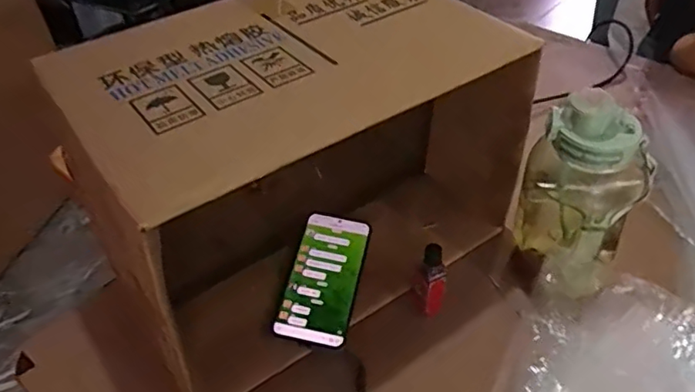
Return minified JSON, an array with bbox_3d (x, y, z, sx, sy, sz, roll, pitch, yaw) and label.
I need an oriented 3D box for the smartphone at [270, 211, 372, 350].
[{"bbox_3d":[-0.023,0.081,0.626,0.075,0.011,0.154,11,51,7],"label":"smartphone"}]

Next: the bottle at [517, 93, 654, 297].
[{"bbox_3d":[0.219,0.009,0.569,0.107,0.207,0.088,16,45,23],"label":"bottle"}]

